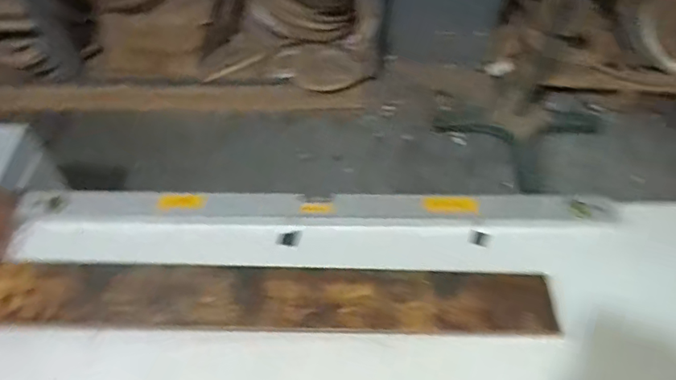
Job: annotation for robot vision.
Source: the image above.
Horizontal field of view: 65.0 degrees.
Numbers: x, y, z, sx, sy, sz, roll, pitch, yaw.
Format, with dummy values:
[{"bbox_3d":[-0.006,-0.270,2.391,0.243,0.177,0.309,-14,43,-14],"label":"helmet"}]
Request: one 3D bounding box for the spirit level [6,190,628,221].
[{"bbox_3d":[-0.035,0.028,0.887,0.969,0.025,0.043,1,54,0],"label":"spirit level"}]

